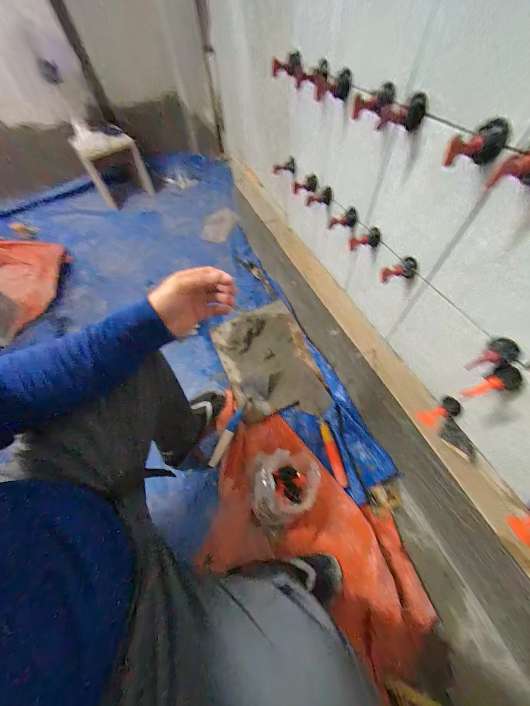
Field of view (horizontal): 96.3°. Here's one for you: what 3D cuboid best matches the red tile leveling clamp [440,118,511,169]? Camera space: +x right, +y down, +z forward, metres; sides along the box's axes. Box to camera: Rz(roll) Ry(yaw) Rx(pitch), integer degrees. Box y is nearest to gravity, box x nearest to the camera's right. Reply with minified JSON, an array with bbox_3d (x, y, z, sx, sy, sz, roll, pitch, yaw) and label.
[{"bbox_3d":[0.190,-0.186,0.213,0.050,0.026,0.025,-18,60,-6],"label":"red tile leveling clamp"}]

